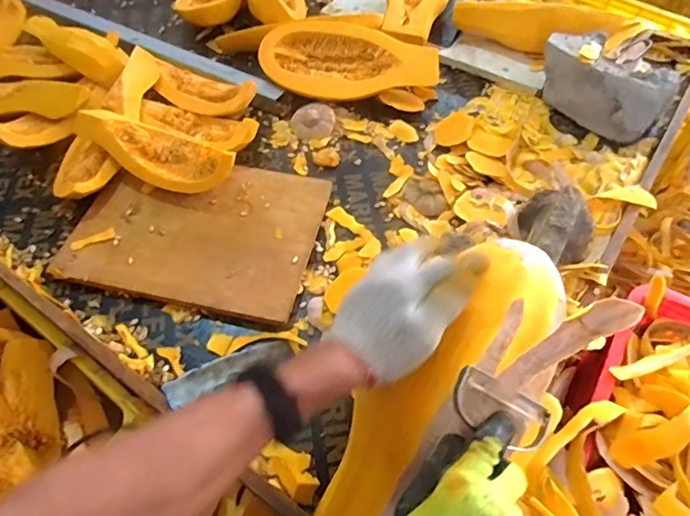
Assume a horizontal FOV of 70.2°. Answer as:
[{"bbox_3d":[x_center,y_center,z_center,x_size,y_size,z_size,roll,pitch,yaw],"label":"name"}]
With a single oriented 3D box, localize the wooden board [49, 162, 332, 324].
[{"bbox_3d":[-0.232,-0.049,0.787,0.370,0.032,0.274,10,56,6],"label":"wooden board"}]

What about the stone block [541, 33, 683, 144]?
[{"bbox_3d":[0.485,-0.323,0.905,0.116,0.105,0.229,-32,62,-21],"label":"stone block"}]

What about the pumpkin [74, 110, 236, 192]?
[{"bbox_3d":[-0.315,-0.179,0.819,0.307,0.074,0.097,21,57,15],"label":"pumpkin"}]

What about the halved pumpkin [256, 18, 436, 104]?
[{"bbox_3d":[0.008,-0.390,0.992,0.335,0.085,0.160,-3,85,4],"label":"halved pumpkin"}]

